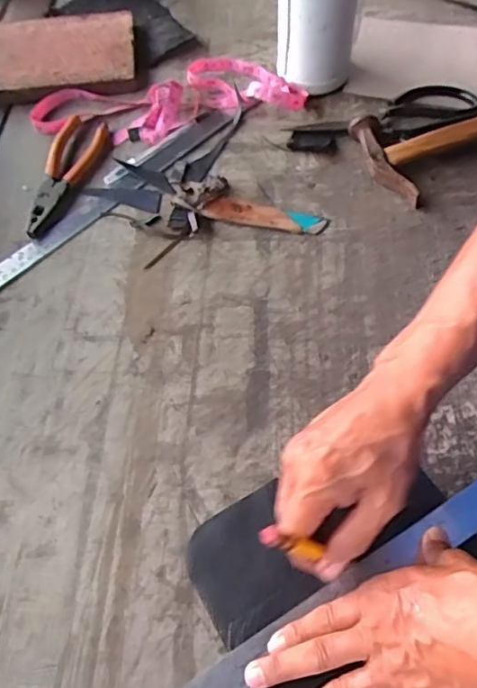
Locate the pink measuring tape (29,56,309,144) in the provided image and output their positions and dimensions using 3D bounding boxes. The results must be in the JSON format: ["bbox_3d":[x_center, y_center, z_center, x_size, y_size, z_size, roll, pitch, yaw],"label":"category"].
[{"bbox_3d":[-0.085,-0.285,0.662,0.293,0.034,0.118,-12,59,-4],"label":"pink measuring tape"}]

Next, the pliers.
[{"bbox_3d":[-0.180,-0.183,0.617,0.052,0.019,0.169,6,59,6],"label":"pliers"}]

